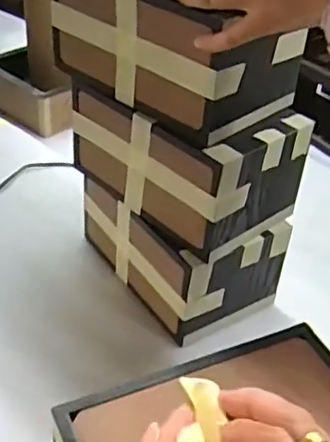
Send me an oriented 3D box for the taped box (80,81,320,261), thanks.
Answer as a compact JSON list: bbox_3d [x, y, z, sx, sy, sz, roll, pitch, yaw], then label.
[{"bbox_3d":[0.018,-0.078,0.627,0.133,0.105,0.213,-29,50,-36],"label":"taped box"}]

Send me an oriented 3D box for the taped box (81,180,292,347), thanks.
[{"bbox_3d":[0.016,0.015,0.690,0.131,0.112,0.207,-20,45,-29],"label":"taped box"}]

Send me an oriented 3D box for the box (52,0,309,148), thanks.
[{"bbox_3d":[0.010,-0.179,0.581,0.134,0.107,0.206,-29,50,-36],"label":"box"}]

